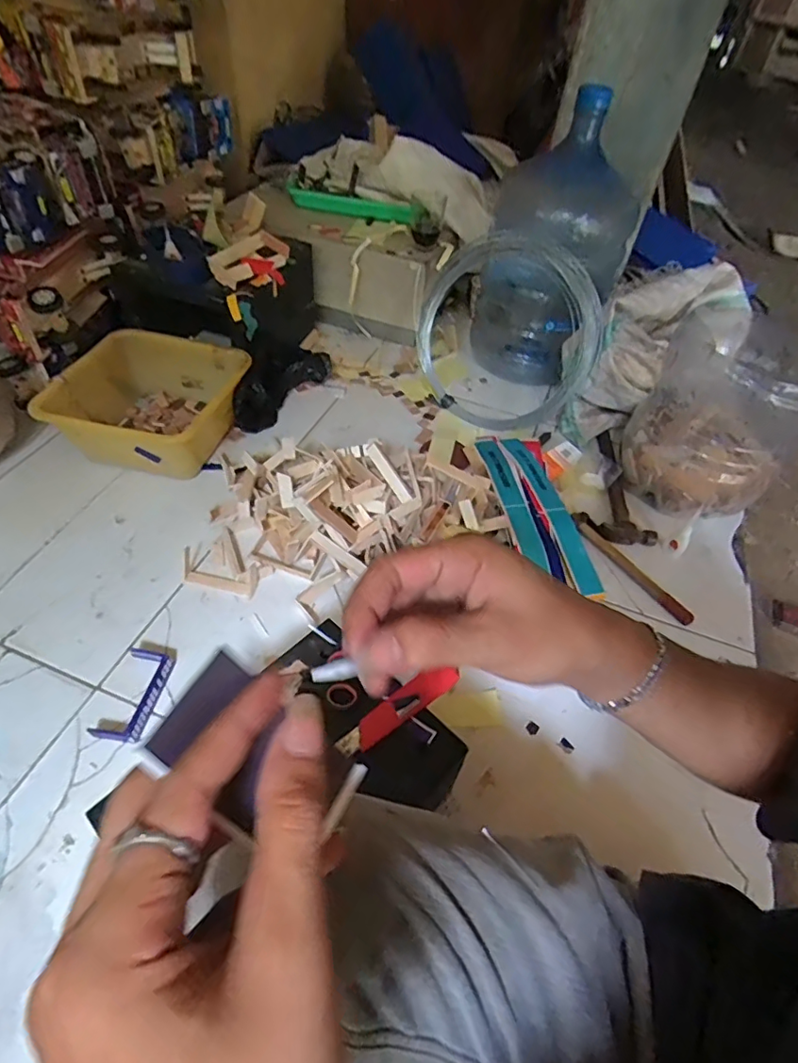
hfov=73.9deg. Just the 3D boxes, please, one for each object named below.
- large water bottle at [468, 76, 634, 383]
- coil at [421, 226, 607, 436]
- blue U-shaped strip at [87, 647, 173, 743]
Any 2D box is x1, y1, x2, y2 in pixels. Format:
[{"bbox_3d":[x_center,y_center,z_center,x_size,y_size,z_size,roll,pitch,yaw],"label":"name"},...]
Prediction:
[{"bbox_3d":[0.287,-0.512,1.018,0.247,0.490,0.267,11,49,5],"label":"large water bottle"},{"bbox_3d":[0.199,-0.377,1.015,0.355,0.344,0.090,44,40,4],"label":"coil"},{"bbox_3d":[-0.322,0.196,0.649,0.059,0.010,0.110,9,50,2],"label":"blue U-shaped strip"}]

